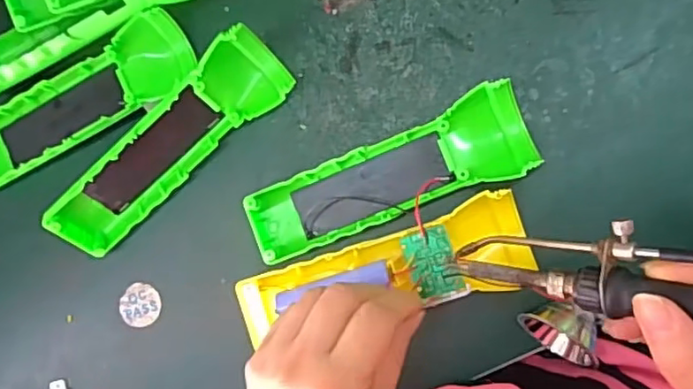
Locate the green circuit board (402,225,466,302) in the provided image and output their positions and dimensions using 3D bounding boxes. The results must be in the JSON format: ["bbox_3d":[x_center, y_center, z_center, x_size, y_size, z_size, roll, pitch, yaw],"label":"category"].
[{"bbox_3d":[0.046,0.037,0.329,0.025,0.004,0.037,-19,86,8],"label":"green circuit board"}]

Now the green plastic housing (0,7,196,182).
[{"bbox_3d":[-0.169,-0.055,0.383,0.163,0.023,0.043,-27,85,7],"label":"green plastic housing"}]

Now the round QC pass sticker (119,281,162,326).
[{"bbox_3d":[-0.128,0.069,0.382,0.024,0.004,0.026,0,89,9],"label":"round QC pass sticker"}]

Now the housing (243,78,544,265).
[{"bbox_3d":[0.023,-0.009,0.350,0.163,0.025,0.047,-22,86,8],"label":"housing"}]

